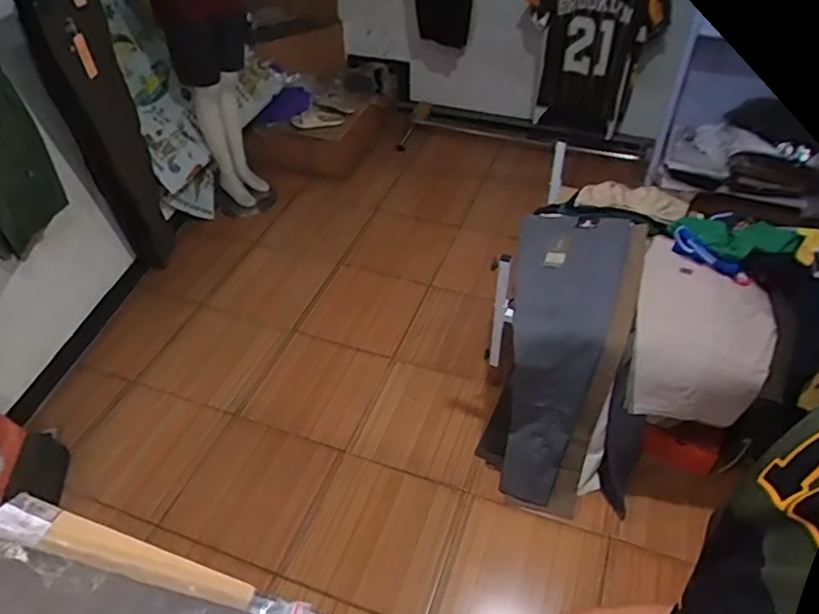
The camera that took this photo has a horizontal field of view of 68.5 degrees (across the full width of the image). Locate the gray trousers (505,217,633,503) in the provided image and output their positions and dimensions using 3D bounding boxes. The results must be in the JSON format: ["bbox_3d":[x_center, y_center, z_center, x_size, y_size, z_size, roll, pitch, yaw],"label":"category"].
[{"bbox_3d":[0.386,0.141,1.621,0.272,0.813,0.217,12,3,14],"label":"gray trousers"}]

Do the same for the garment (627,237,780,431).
[{"bbox_3d":[0.724,0.074,1.503,0.306,0.219,0.372,13,46,15],"label":"garment"}]

